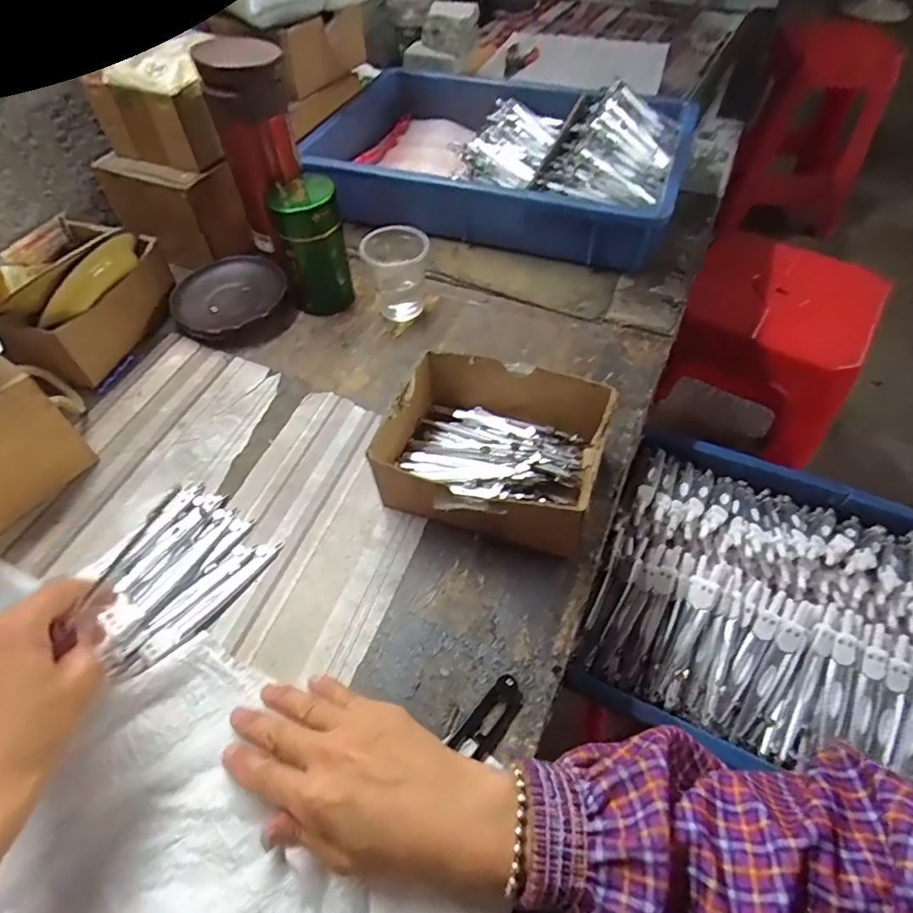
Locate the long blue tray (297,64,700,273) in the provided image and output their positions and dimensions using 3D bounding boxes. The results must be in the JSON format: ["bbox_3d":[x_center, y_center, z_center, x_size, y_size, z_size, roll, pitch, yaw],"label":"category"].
[{"bbox_3d":[0.043,-0.379,0.668,0.433,0.093,0.288,14,55,12],"label":"long blue tray"}]

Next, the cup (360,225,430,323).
[{"bbox_3d":[-0.063,-0.189,0.558,0.059,0.072,0.057,-1,53,1],"label":"cup"}]

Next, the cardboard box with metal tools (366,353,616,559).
[{"bbox_3d":[0.029,-0.002,0.429,0.161,0.075,0.135,14,54,10],"label":"cardboard box with metal tools"}]

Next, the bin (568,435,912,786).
[{"bbox_3d":[0.337,0.141,0.458,0.419,0.092,0.295,21,57,16],"label":"bin"}]

